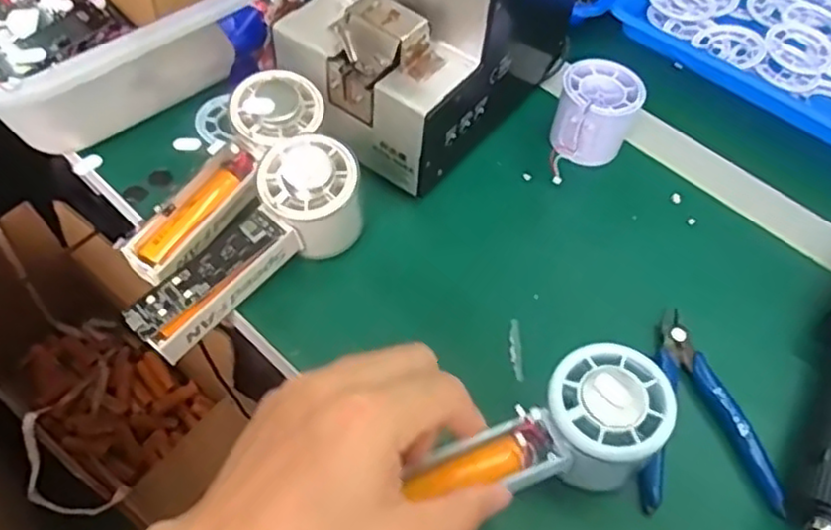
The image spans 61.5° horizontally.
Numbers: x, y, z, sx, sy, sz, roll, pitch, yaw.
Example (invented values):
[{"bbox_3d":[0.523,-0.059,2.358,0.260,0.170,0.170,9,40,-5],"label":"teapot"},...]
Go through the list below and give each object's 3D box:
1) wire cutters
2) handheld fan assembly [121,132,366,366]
[{"bbox_3d":[0.155,0.078,0.388,0.073,0.012,0.116,4,53,-2],"label":"wire cutters"},{"bbox_3d":[-0.092,-0.006,0.409,0.057,0.061,0.153,39,74,22],"label":"handheld fan assembly"}]

